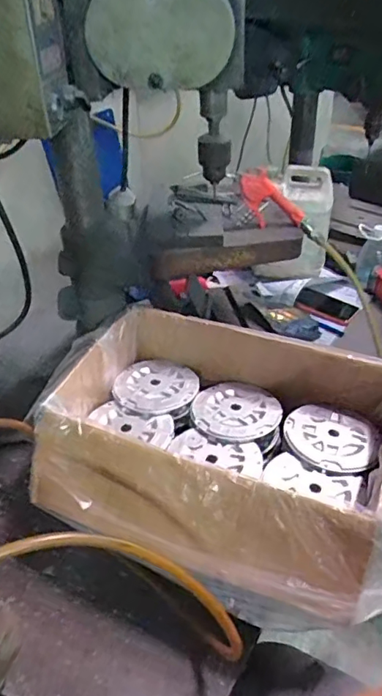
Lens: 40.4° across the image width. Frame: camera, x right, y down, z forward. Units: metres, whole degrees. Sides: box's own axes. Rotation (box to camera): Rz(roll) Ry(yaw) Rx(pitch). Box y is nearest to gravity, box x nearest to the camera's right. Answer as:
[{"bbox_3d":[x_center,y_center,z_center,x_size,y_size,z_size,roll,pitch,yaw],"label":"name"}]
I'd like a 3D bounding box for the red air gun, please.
[{"bbox_3d":[0.136,-0.248,0.889,0.127,0.069,0.037,32,42,-6],"label":"red air gun"}]

